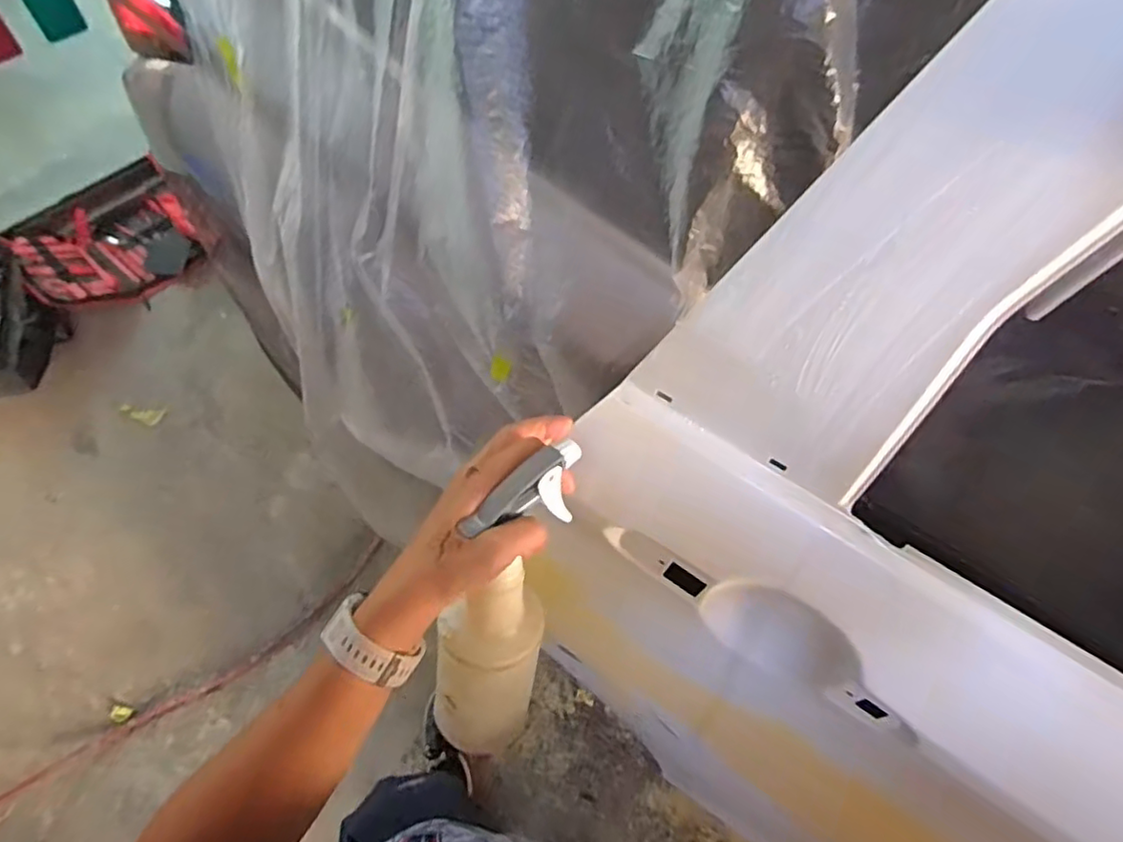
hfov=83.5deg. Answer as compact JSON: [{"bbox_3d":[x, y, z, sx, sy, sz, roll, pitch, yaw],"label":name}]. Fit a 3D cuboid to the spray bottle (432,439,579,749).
[{"bbox_3d":[-0.050,0.155,0.481,0.073,0.302,0.070,18,26,9],"label":"spray bottle"}]

